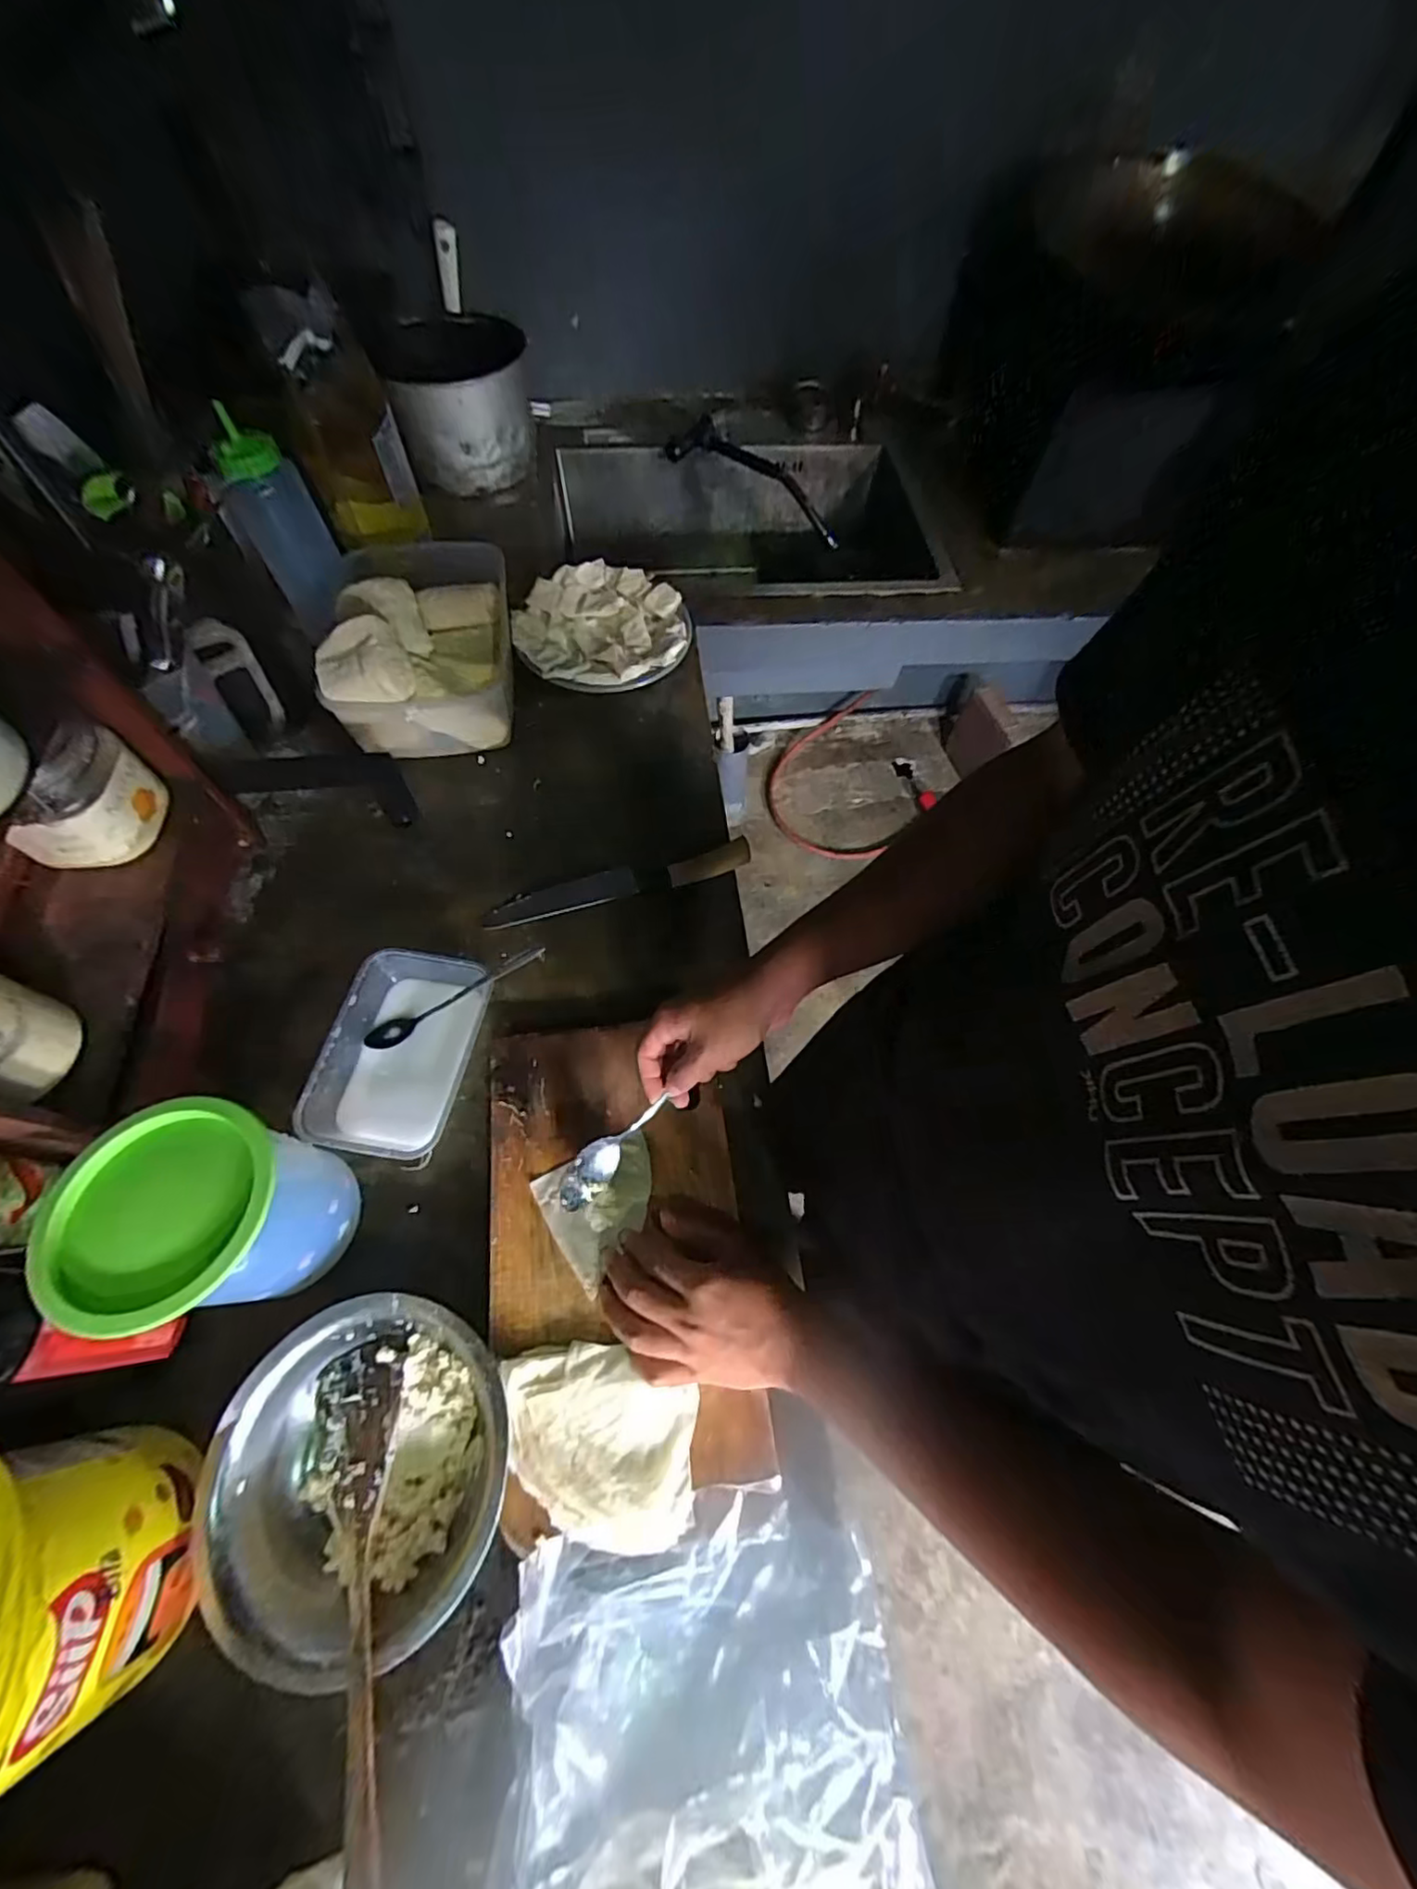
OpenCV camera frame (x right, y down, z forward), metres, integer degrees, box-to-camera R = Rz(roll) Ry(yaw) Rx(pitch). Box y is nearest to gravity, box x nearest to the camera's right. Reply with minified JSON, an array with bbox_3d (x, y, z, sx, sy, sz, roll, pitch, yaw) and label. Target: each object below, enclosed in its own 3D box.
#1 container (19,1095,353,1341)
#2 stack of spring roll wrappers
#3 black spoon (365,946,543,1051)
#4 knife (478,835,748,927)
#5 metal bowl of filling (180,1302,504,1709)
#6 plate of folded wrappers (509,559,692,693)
[{"bbox_3d":[-0.323,0.182,0.426,0.113,0.135,0.116,-5,64,-4],"label":"container"},{"bbox_3d":[-0.074,0.328,0.421,0.131,0.017,0.098,10,63,3],"label":"stack of spring roll wrappers"},{"bbox_3d":[-0.224,0.046,0.562,0.175,0.014,0.024,-28,64,4],"label":"black spoon"},{"bbox_3d":[-0.089,-0.066,0.649,0.271,0.013,0.035,-14,65,-9],"label":"knife"},{"bbox_3d":[-0.223,0.340,0.411,0.173,0.056,0.190,1,63,-1],"label":"metal bowl of filling"},{"bbox_3d":[-0.133,-0.395,0.804,0.209,0.055,0.200,1,63,-1],"label":"plate of folded wrappers"}]

